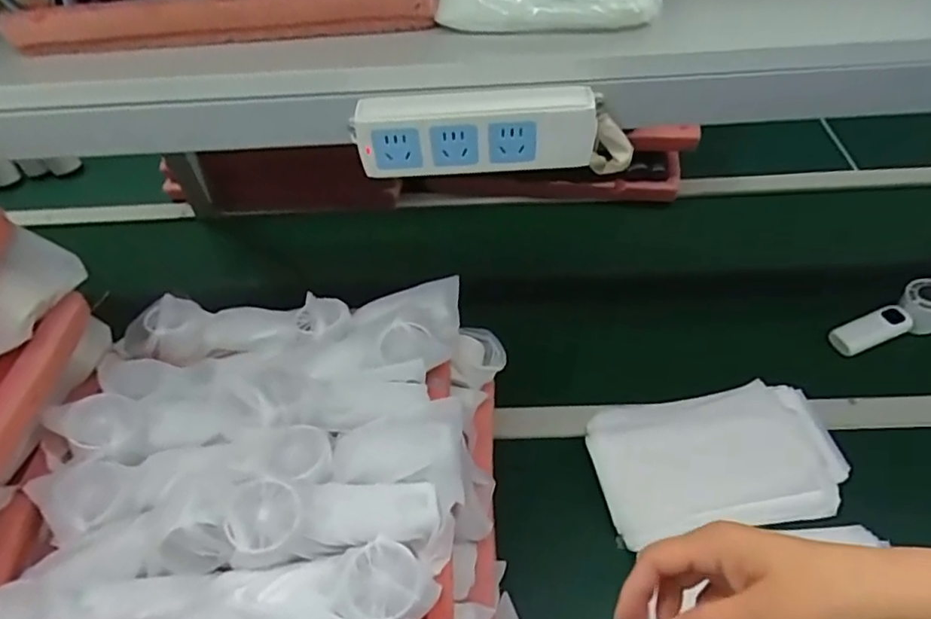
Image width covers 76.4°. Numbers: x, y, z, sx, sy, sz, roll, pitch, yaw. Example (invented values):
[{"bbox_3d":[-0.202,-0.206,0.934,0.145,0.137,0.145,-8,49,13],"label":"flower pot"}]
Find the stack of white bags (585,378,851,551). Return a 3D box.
[{"bbox_3d":[0.285,0.165,0.671,0.271,0.022,0.161,-10,50,-4],"label":"stack of white bags"}]

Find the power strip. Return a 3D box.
[{"bbox_3d":[0.007,-0.127,0.424,0.168,0.049,0.027,-2,50,3],"label":"power strip"}]

